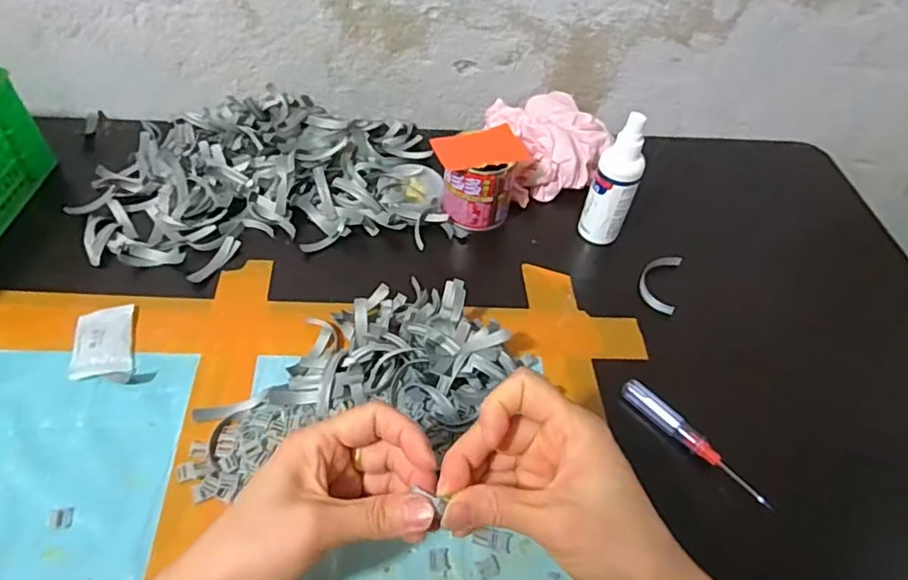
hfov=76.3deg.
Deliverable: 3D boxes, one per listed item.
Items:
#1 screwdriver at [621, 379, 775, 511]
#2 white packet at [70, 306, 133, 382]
[{"bbox_3d":[0.175,0.110,0.423,0.014,0.015,0.121,-31,59,-28],"label":"screwdriver"},{"bbox_3d":[-0.264,0.041,0.436,0.041,0.010,0.072,-12,52,-16],"label":"white packet"}]

